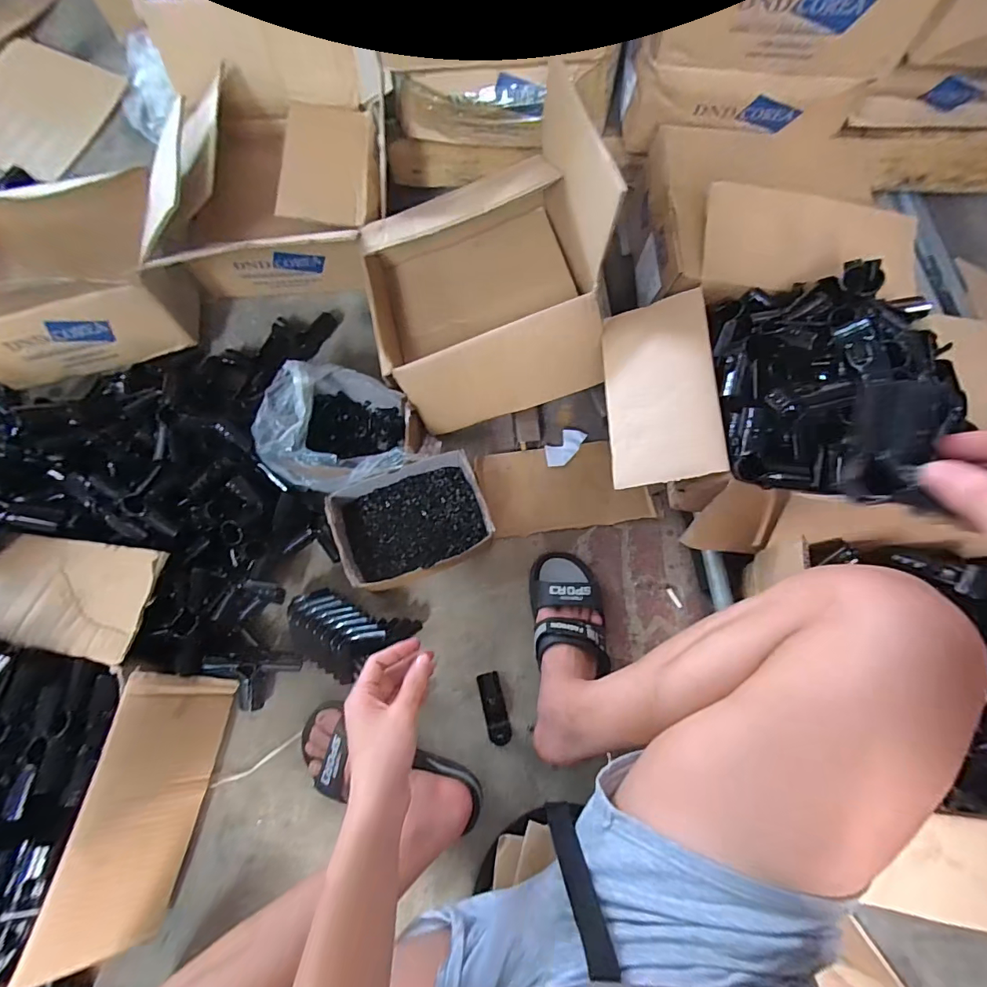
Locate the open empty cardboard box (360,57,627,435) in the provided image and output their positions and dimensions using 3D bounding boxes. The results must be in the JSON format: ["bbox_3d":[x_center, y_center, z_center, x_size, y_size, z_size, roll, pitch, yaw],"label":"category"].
[{"bbox_3d":[-0.025,-0.332,0.673,0.325,0.282,0.364,-11,74,-5],"label":"open empty cardboard box"}]

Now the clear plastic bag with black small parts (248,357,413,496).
[{"bbox_3d":[-0.232,-0.095,0.704,0.207,0.139,0.195,-4,73,-3],"label":"clear plastic bag with black small parts"}]

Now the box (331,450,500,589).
[{"bbox_3d":[-0.117,0.045,0.677,0.202,0.083,0.149,-22,75,-8],"label":"box"}]

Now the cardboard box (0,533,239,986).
[{"bbox_3d":[-0.554,0.339,0.527,0.358,0.158,0.564,11,73,2],"label":"cardboard box"}]

